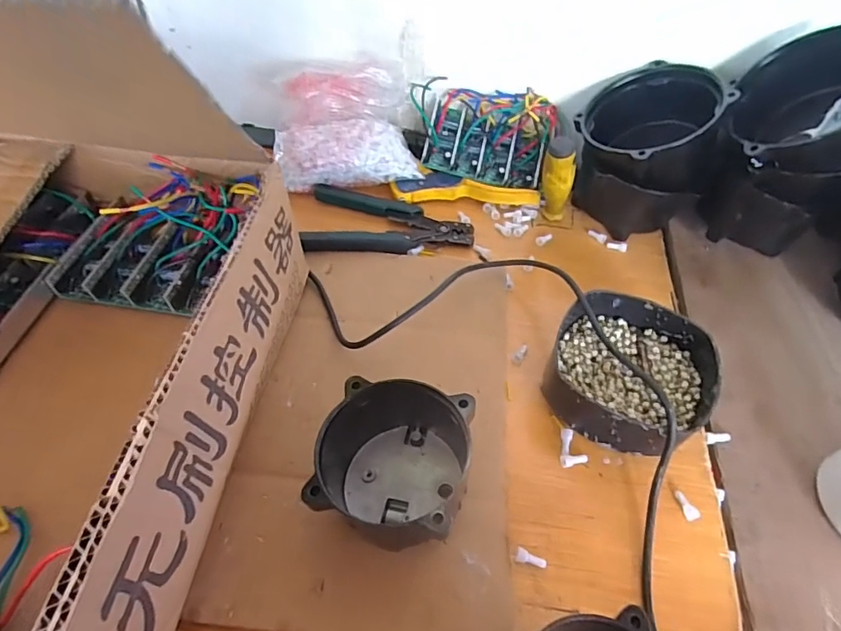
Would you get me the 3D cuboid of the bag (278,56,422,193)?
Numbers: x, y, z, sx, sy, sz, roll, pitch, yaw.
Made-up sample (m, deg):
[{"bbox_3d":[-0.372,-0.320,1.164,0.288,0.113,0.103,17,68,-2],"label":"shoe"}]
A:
[{"bbox_3d":[-0.084,-0.209,0.549,0.150,0.111,0.079,-3,51,-6],"label":"bag"}]

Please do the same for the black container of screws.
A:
[{"bbox_3d":[0.165,0.047,0.392,0.117,0.053,0.120,2,51,-2],"label":"black container of screws"}]

